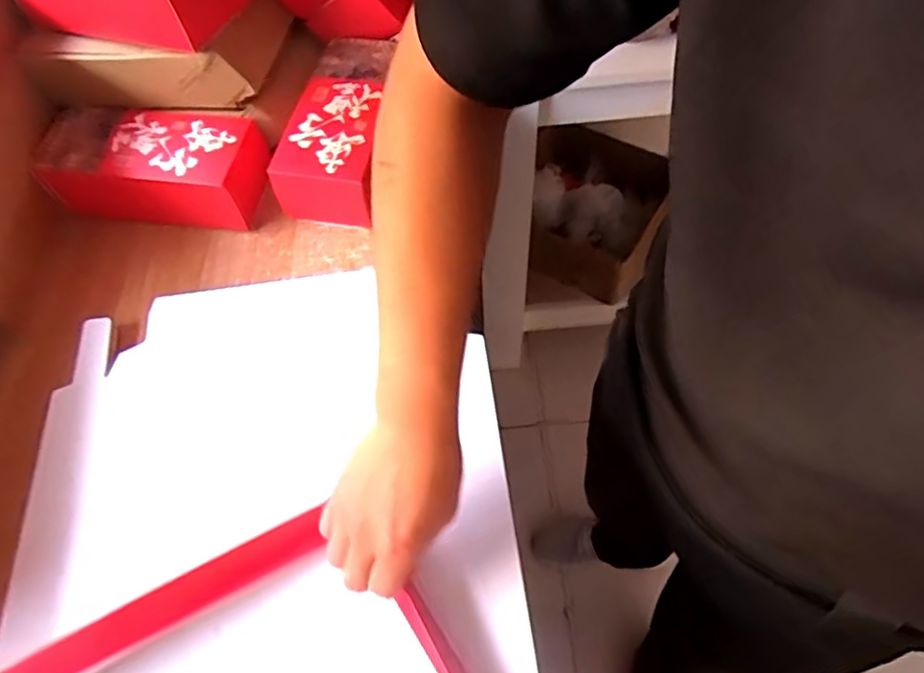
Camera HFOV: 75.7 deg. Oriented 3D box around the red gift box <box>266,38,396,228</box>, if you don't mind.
[{"bbox_3d":[-0.115,-0.214,0.610,0.094,0.062,0.201,8,63,7],"label":"red gift box"}]

